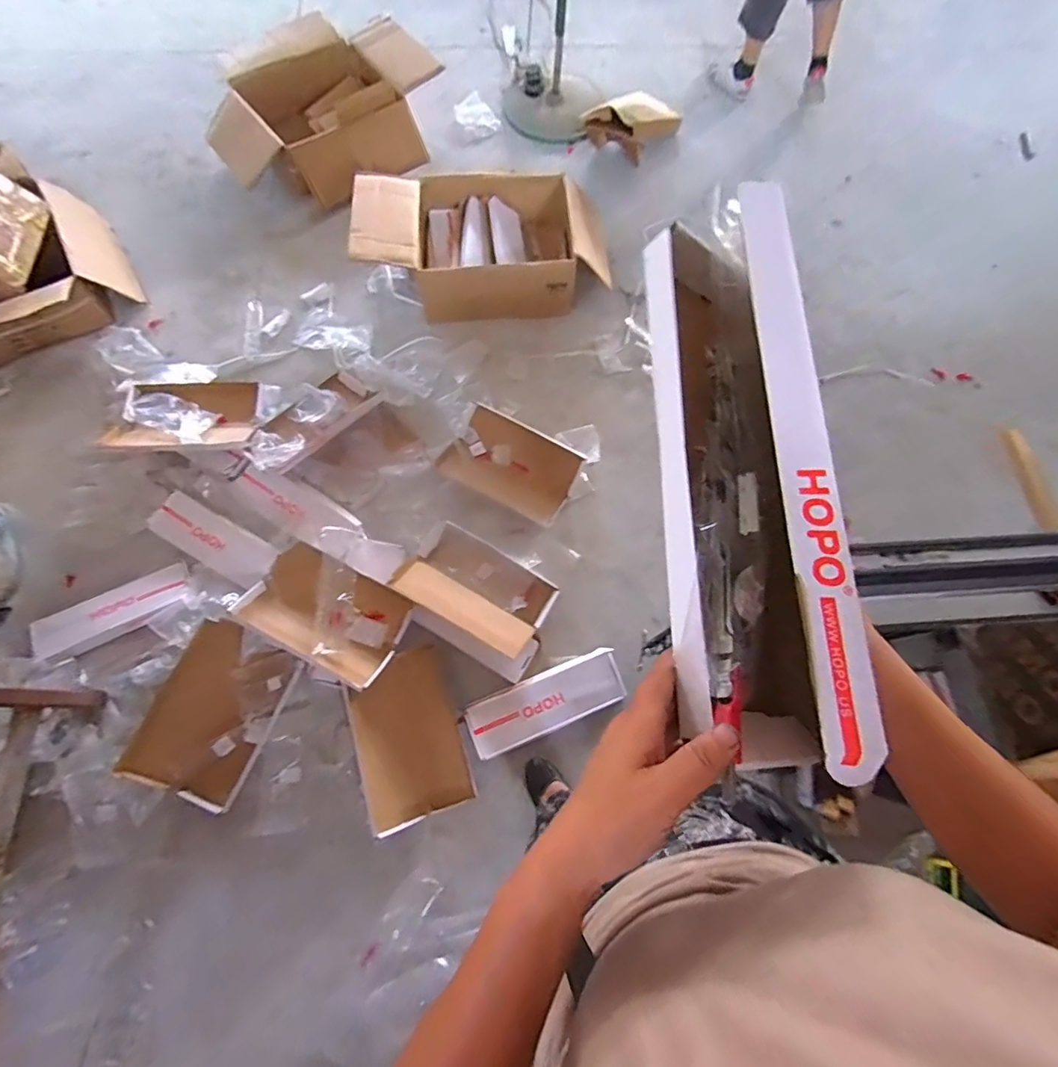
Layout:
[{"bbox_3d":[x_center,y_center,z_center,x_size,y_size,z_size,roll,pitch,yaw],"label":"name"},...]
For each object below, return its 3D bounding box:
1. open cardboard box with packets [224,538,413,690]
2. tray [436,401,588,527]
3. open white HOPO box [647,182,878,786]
[{"bbox_3d":[-0.541,0.205,1.365,0.408,0.080,0.256,26,71,8],"label":"open cardboard box with packets"},{"bbox_3d":[-0.053,-0.230,1.624,0.420,0.084,0.271,30,71,9],"label":"tray"},{"bbox_3d":[0.144,-0.056,0.362,0.088,0.106,0.393,2,70,-1],"label":"open white HOPO box"}]

